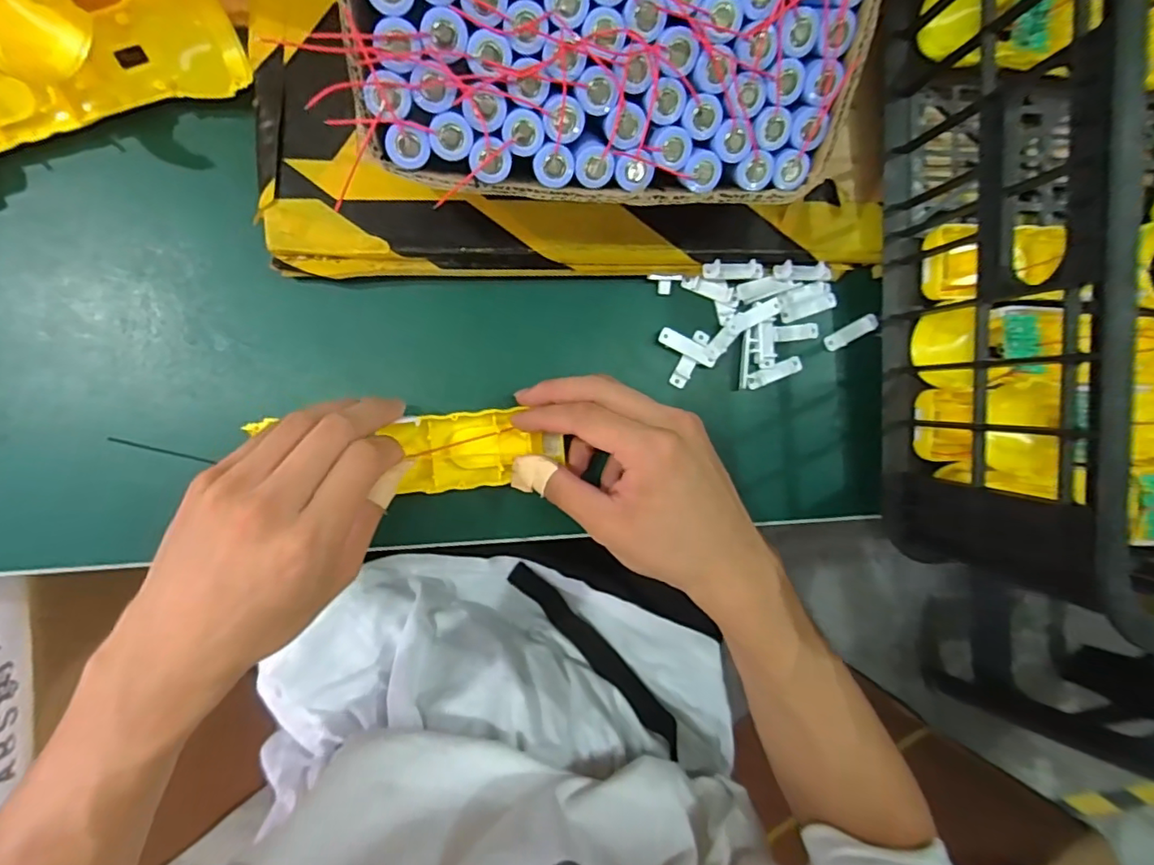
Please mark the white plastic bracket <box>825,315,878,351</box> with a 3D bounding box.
[{"bbox_3d":[0.173,-0.063,0.354,0.038,0.007,0.010,-28,94,-7],"label":"white plastic bracket"}]

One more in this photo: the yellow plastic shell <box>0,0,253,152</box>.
[{"bbox_3d":[-0.251,-0.175,0.280,0.157,0.037,0.037,-21,94,-7],"label":"yellow plastic shell"}]

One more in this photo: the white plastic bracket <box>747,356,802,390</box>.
[{"bbox_3d":[0.122,-0.037,0.350,0.037,0.005,0.009,-22,94,-7],"label":"white plastic bracket"}]

